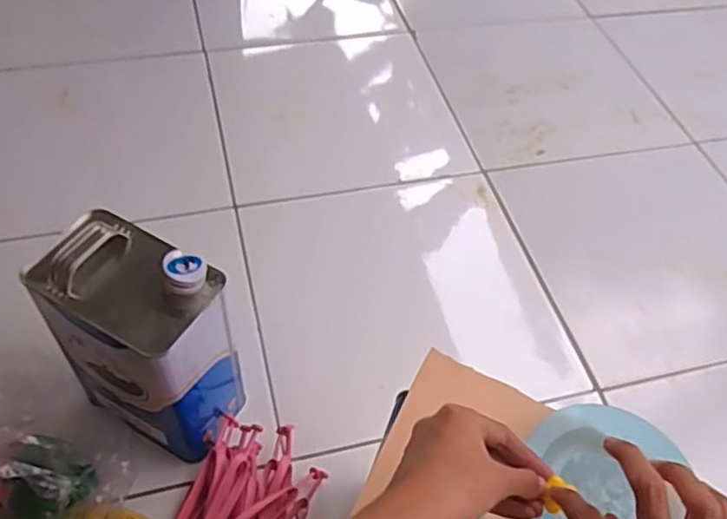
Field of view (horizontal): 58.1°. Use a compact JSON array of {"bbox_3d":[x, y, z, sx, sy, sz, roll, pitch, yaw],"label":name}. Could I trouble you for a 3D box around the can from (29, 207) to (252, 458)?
[{"bbox_3d":[-0.223,0.082,0.675,0.167,0.265,0.114,25,54,14],"label":"can"}]

